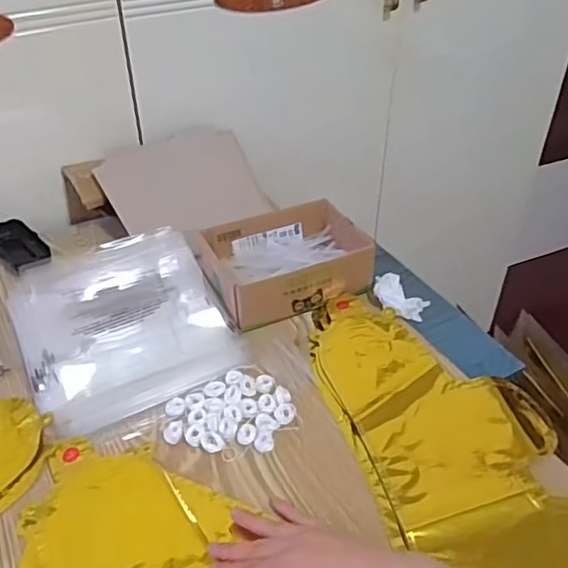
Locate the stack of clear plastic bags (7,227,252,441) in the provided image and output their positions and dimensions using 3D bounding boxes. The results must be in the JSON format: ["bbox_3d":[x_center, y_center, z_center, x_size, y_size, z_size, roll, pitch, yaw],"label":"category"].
[{"bbox_3d":[-0.189,0.034,0.696,0.218,0.022,0.270,-18,43,-22],"label":"stack of clear plastic bags"}]

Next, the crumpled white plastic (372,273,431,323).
[{"bbox_3d":[0.138,0.021,0.738,0.069,0.040,0.068,20,43,22],"label":"crumpled white plastic"}]

